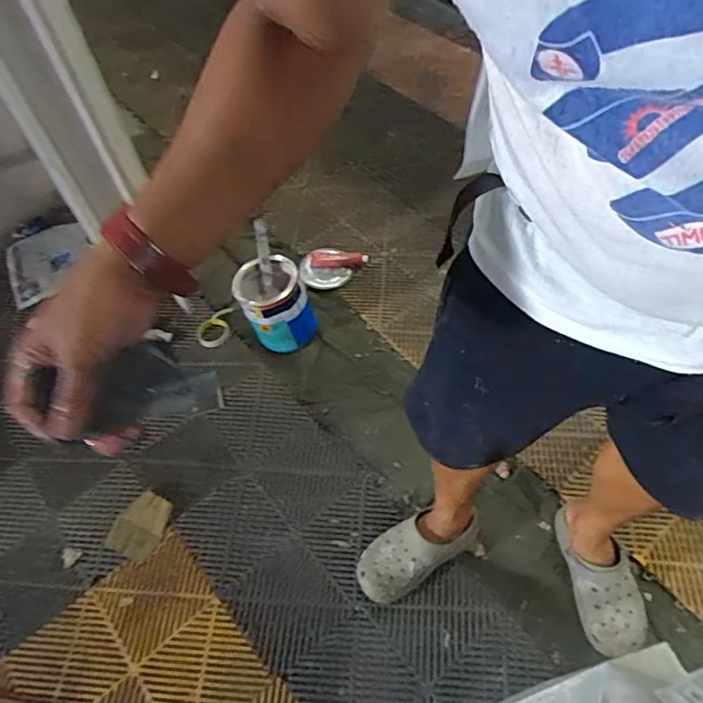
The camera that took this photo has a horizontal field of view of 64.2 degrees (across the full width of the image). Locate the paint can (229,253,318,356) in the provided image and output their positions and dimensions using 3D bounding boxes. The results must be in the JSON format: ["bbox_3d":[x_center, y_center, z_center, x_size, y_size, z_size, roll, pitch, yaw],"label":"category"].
[{"bbox_3d":[-0.198,-0.115,1.456,0.166,0.199,0.171,-31,59,-15],"label":"paint can"}]

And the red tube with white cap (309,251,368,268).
[{"bbox_3d":[-0.038,-0.277,1.677,0.167,0.026,0.049,-6,55,1],"label":"red tube with white cap"}]

